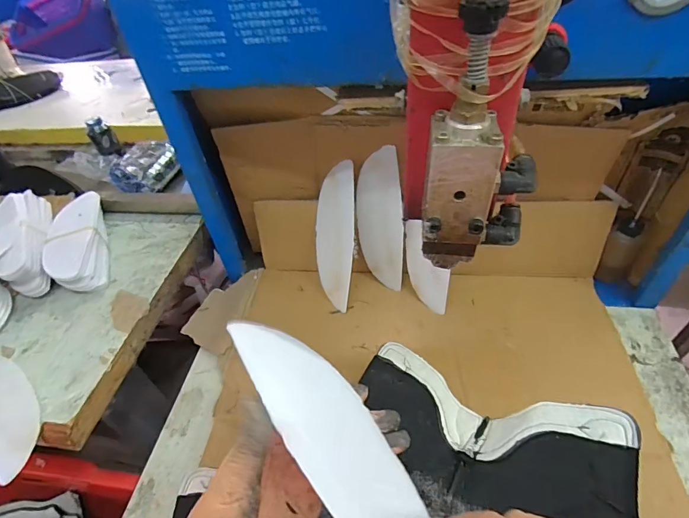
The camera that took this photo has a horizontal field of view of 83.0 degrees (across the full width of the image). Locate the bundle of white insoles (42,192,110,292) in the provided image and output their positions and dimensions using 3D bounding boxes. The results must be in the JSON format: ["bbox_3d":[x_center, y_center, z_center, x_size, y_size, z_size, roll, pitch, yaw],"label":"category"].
[{"bbox_3d":[-0.449,-0.027,0.654,0.080,0.058,0.225,-22,47,-14],"label":"bundle of white insoles"}]

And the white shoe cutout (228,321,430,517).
[{"bbox_3d":[-0.013,0.105,0.263,0.065,0.013,0.199,-4,36,-43],"label":"white shoe cutout"}]

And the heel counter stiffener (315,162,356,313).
[{"bbox_3d":[-0.016,-0.033,0.581,0.070,0.212,0.008,8,12,36],"label":"heel counter stiffener"}]

